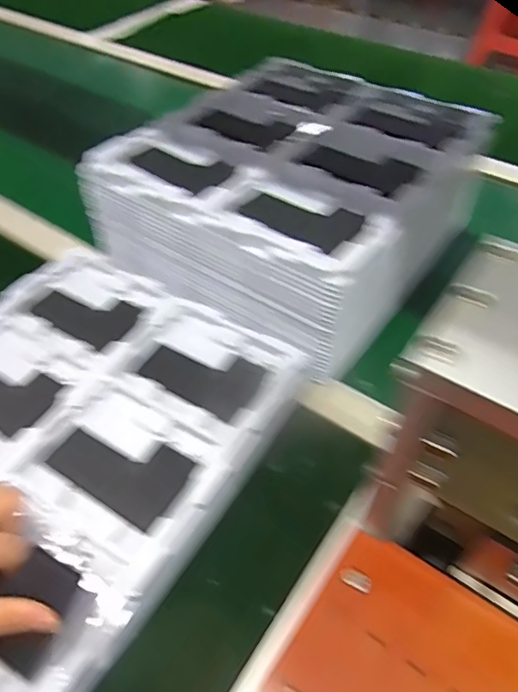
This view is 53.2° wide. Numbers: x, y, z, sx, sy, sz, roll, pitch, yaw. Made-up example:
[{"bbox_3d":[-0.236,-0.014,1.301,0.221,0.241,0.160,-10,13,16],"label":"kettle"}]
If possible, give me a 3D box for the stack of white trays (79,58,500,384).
[{"bbox_3d":[0.039,-0.173,0.531,0.283,0.085,0.331,30,57,24],"label":"stack of white trays"}]

